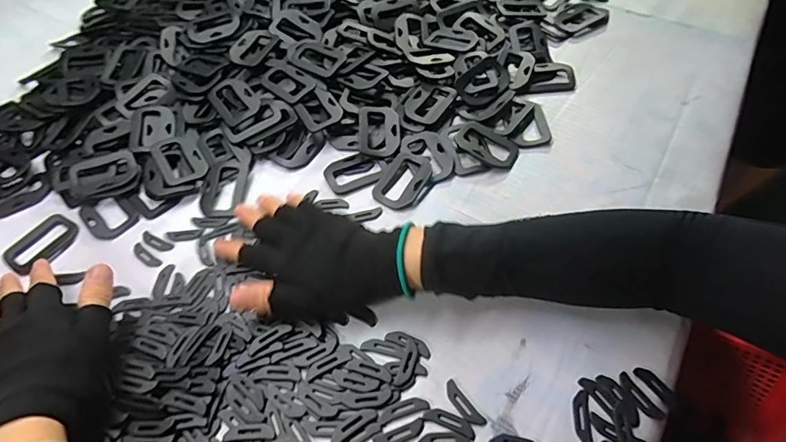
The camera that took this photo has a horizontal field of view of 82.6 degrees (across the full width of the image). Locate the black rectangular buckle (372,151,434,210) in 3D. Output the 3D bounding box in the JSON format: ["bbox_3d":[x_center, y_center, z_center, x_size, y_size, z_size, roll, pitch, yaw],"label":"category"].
[{"bbox_3d":[0.010,-0.041,0.420,0.043,0.010,0.063,26,60,22],"label":"black rectangular buckle"}]

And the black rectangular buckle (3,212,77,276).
[{"bbox_3d":[-0.320,0.020,0.408,0.048,0.004,0.060,25,60,21],"label":"black rectangular buckle"}]

